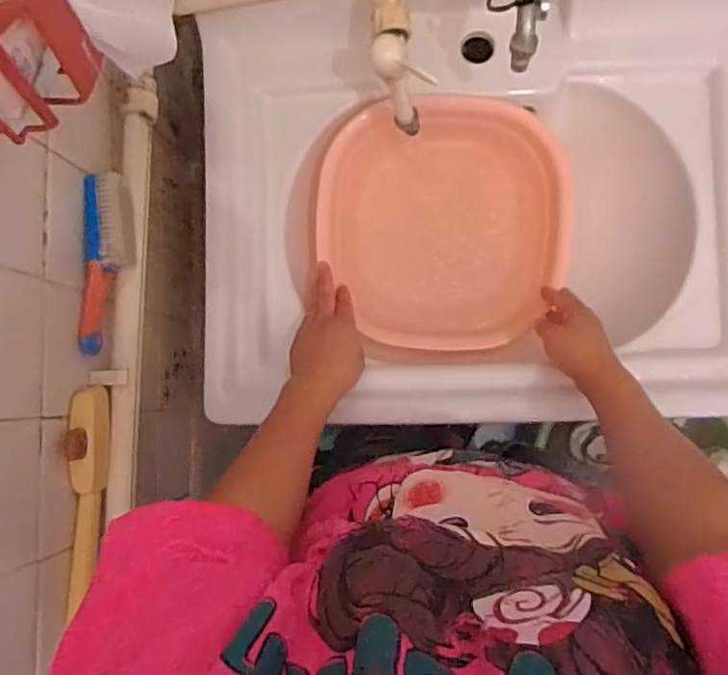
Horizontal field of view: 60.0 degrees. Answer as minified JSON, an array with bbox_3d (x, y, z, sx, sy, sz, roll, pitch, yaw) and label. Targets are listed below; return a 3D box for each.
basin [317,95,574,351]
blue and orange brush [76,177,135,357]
[{"bbox_3d":[0.088,-0.124,0.746,0.278,0.100,0.292,6,98,1],"label":"basin"},{"bbox_3d":[-0.227,-0.066,0.559,0.036,0.030,0.156,-2,85,5],"label":"blue and orange brush"}]

